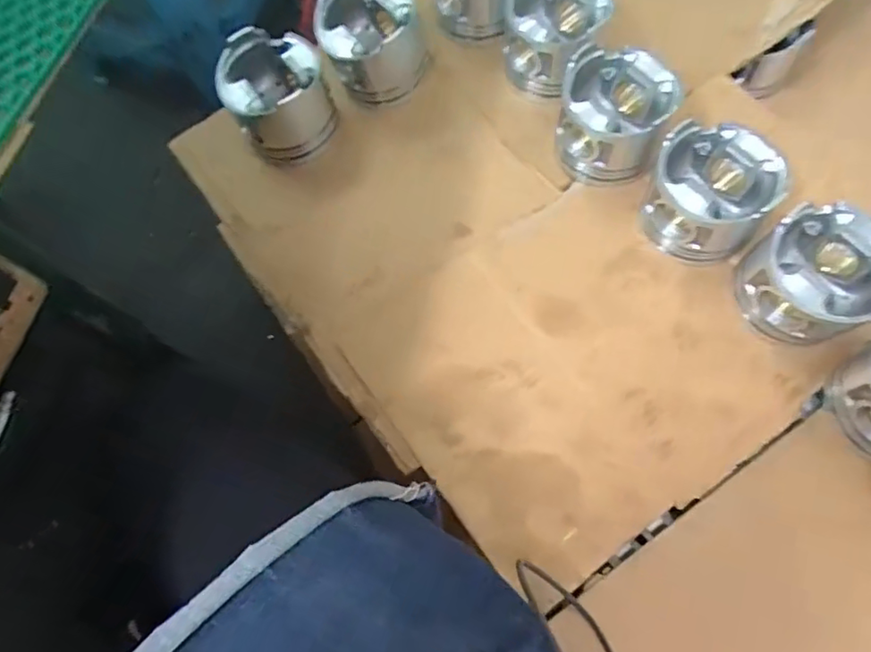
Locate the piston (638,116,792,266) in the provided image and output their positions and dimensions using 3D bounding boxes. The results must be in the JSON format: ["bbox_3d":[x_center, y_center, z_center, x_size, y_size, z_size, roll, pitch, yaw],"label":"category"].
[{"bbox_3d":[0.266,-0.127,0.567,0.120,0.096,0.107,33,76,10],"label":"piston"}]

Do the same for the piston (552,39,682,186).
[{"bbox_3d":[0.181,-0.217,0.596,0.109,0.098,0.104,-1,69,3],"label":"piston"}]

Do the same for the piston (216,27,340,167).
[{"bbox_3d":[-0.173,-0.254,0.644,0.112,0.096,0.109,-1,69,3],"label":"piston"}]

